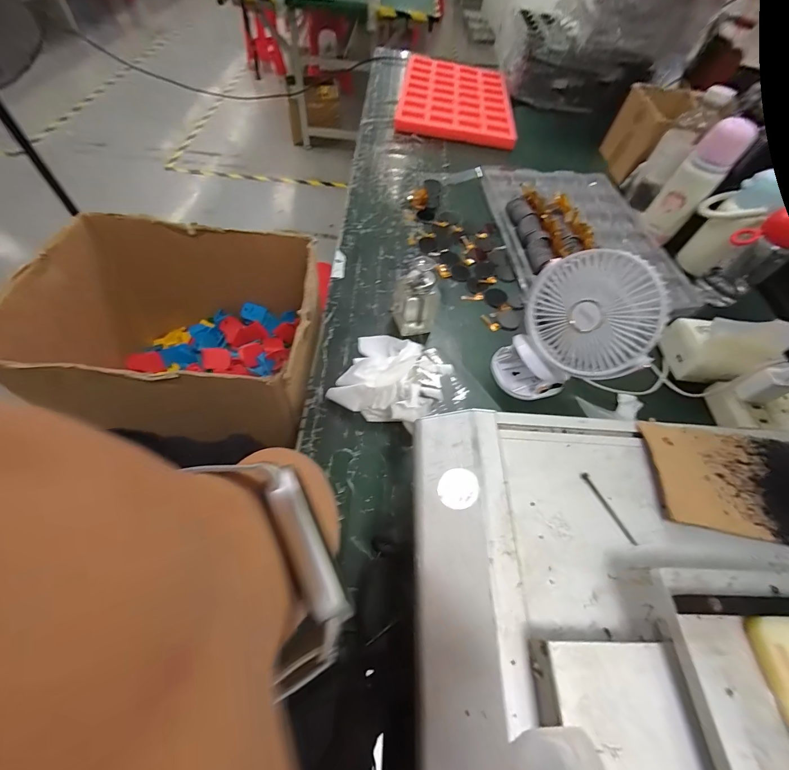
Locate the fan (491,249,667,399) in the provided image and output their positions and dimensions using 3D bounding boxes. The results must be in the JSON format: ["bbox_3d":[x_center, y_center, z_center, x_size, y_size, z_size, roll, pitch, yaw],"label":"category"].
[{"bbox_3d":[0.229,-0.064,0.438,0.148,0.188,0.096,30,60,14],"label":"fan"}]

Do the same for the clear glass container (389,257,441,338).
[{"bbox_3d":[0.033,-0.129,0.508,0.064,0.122,0.061,2,57,-4],"label":"clear glass container"}]

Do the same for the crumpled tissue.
[{"bbox_3d":[0.001,-0.017,0.464,0.152,0.084,0.142,25,58,11],"label":"crumpled tissue"}]

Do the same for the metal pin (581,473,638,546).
[{"bbox_3d":[0.172,0.098,0.275,0.006,0.004,0.060,-21,62,-16],"label":"metal pin"}]

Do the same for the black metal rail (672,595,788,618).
[{"bbox_3d":[0.242,0.131,0.202,0.151,0.013,0.012,3,57,-3],"label":"black metal rail"}]

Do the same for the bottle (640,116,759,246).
[{"bbox_3d":[0.583,-0.398,0.678,0.078,0.219,0.081,32,60,15],"label":"bottle"}]

